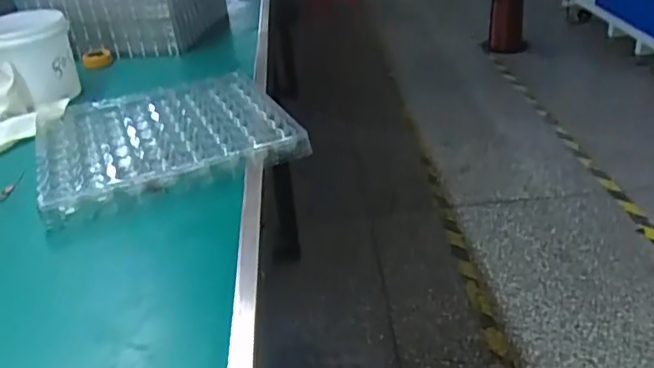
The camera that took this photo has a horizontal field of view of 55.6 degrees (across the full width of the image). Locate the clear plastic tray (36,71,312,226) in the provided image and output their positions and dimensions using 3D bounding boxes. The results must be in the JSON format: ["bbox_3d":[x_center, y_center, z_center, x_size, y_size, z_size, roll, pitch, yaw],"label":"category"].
[{"bbox_3d":[-0.203,-0.062,0.768,0.282,0.033,0.277,-15,31,-17],"label":"clear plastic tray"}]

